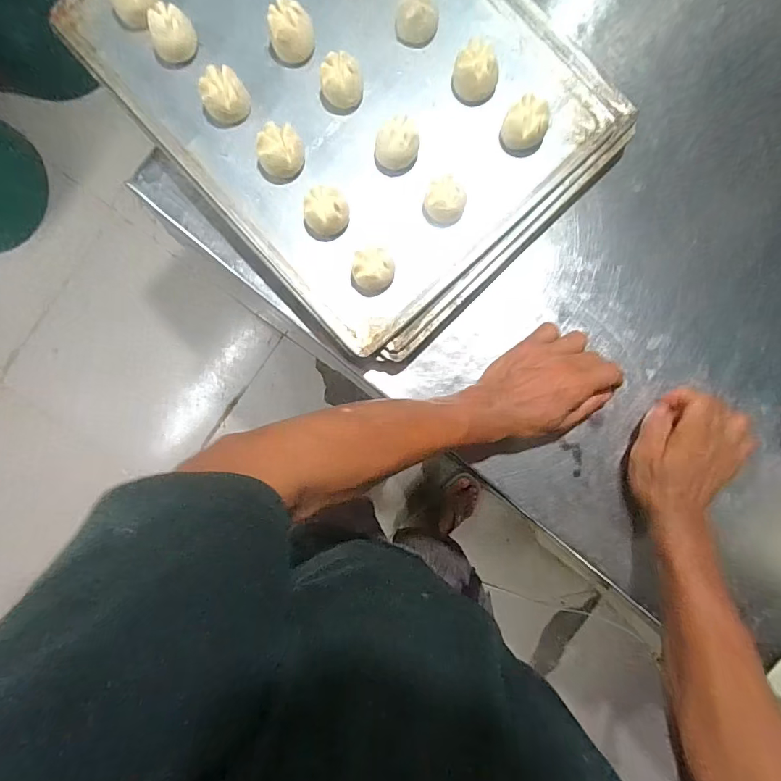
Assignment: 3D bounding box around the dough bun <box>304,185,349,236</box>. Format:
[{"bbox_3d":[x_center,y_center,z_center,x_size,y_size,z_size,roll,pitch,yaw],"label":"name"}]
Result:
[{"bbox_3d":[-0.060,-0.168,0.423,0.039,0.038,0.042,0,93,0],"label":"dough bun"}]

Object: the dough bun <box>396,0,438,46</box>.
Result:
[{"bbox_3d":[0.024,-0.342,0.411,0.038,0.034,0.031,-3,93,1],"label":"dough bun"}]

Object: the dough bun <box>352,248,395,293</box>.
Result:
[{"bbox_3d":[-0.015,-0.112,0.419,0.037,0.025,0.036,-1,93,1],"label":"dough bun"}]

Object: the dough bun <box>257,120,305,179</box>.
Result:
[{"bbox_3d":[-0.102,-0.223,0.418,0.041,0.034,0.039,0,93,0],"label":"dough bun"}]

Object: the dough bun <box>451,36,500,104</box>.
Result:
[{"bbox_3d":[0.078,-0.291,0.411,0.035,0.028,0.038,0,93,0],"label":"dough bun"}]

